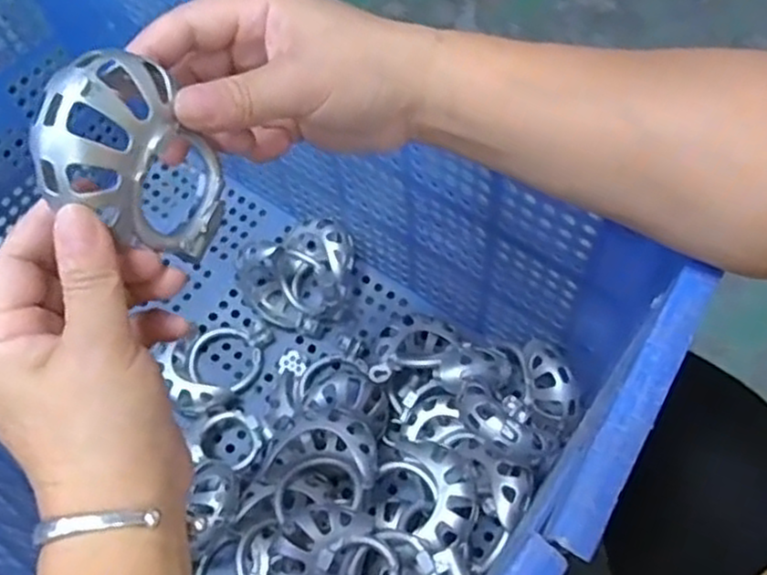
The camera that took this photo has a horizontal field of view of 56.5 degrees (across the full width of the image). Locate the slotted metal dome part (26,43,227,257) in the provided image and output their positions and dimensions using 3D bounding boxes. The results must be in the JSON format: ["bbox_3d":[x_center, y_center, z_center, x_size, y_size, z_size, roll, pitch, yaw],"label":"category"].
[{"bbox_3d":[-0.101,-0.047,0.277,0.038,0.086,0.057,16,66,27],"label":"slotted metal dome part"}]

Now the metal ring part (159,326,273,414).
[{"bbox_3d":[-0.148,0.063,0.604,0.077,0.036,0.089,14,64,11],"label":"metal ring part"}]

